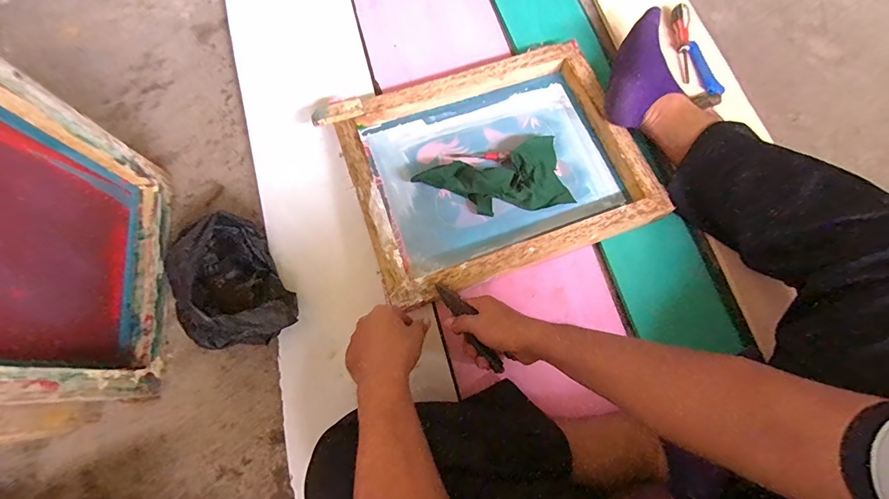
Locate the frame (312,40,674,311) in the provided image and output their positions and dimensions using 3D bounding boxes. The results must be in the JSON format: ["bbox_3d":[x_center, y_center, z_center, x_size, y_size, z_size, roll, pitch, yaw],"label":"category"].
[{"bbox_3d":[0.075,-0.141,0.673,0.452,0.051,0.365,-20,75,-7],"label":"frame"}]

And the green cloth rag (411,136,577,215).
[{"bbox_3d":[0.082,-0.115,0.684,0.251,0.029,0.122,-12,74,-4],"label":"green cloth rag"}]

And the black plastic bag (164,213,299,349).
[{"bbox_3d":[-0.311,0.058,0.583,0.143,0.099,0.197,-33,76,-10],"label":"black plastic bag"}]

